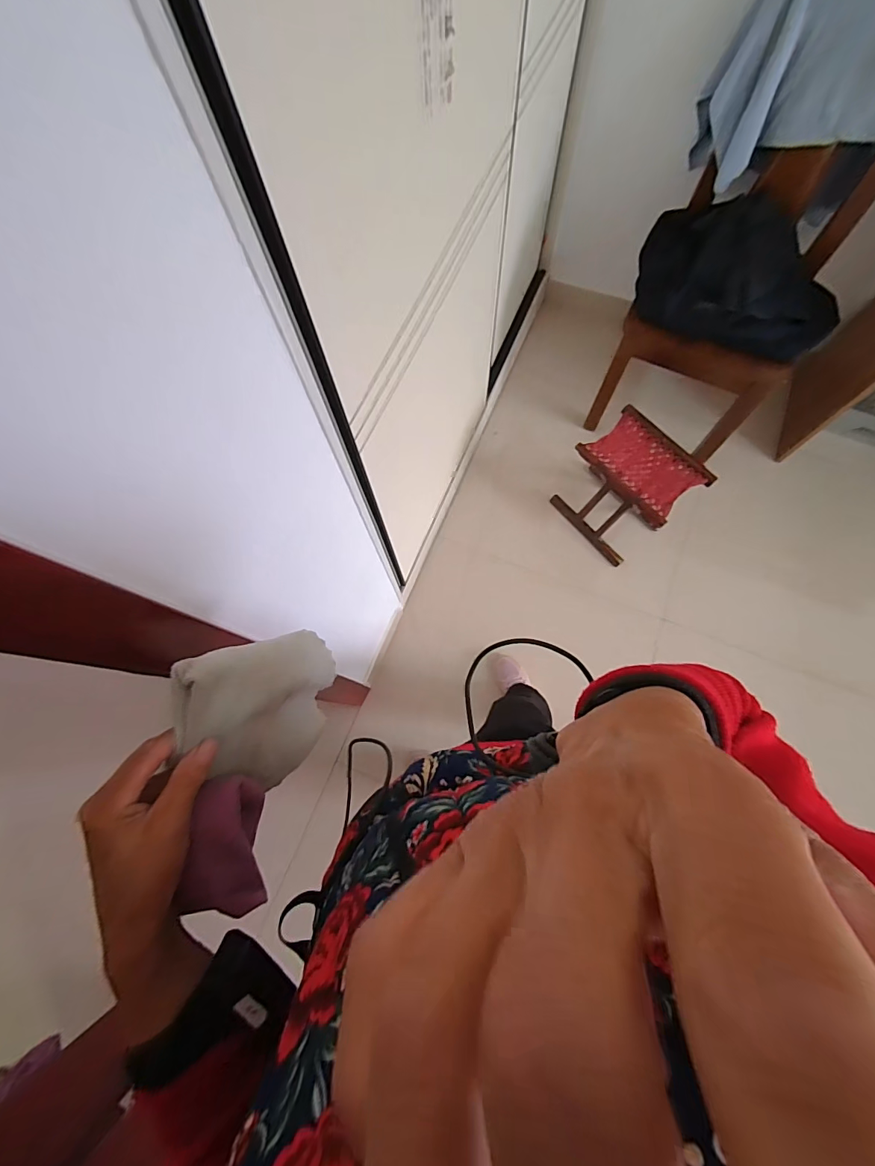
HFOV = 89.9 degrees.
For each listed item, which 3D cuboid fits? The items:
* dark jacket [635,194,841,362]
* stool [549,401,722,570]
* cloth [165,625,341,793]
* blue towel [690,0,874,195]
[{"bbox_3d":[0.819,-0.834,1.177,0.489,0.192,0.431,8,76,4],"label":"dark jacket"},{"bbox_3d":[0.567,-0.280,1.354,0.232,0.335,0.308,-40,78,-8],"label":"stool"},{"bbox_3d":[-0.149,0.112,0.385,0.029,0.172,0.125,7,96,22],"label":"cloth"},{"bbox_3d":[0.910,-1.105,0.980,0.555,0.346,0.111,27,78,8],"label":"blue towel"}]

